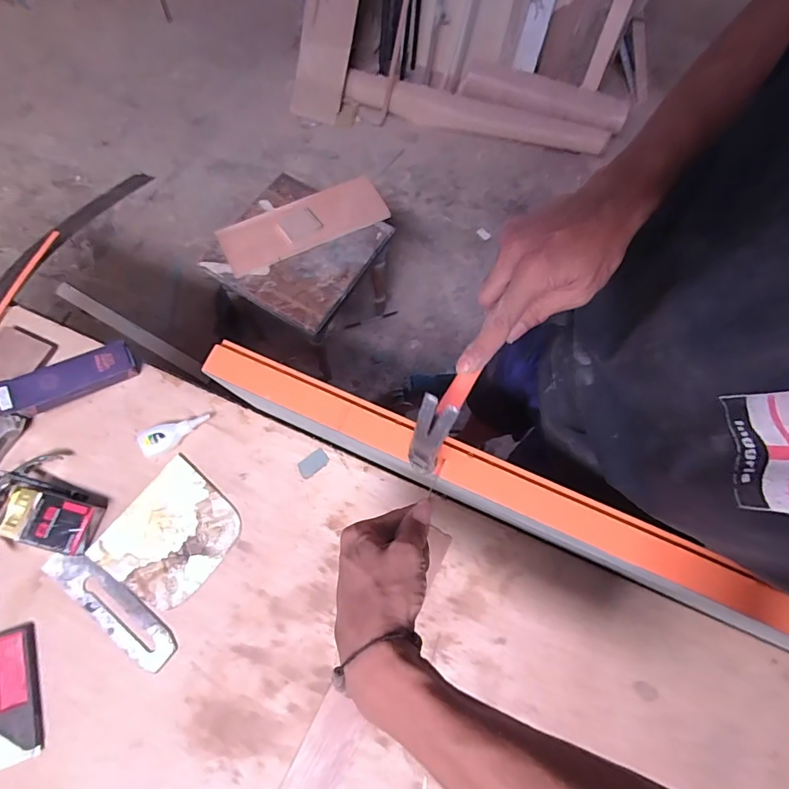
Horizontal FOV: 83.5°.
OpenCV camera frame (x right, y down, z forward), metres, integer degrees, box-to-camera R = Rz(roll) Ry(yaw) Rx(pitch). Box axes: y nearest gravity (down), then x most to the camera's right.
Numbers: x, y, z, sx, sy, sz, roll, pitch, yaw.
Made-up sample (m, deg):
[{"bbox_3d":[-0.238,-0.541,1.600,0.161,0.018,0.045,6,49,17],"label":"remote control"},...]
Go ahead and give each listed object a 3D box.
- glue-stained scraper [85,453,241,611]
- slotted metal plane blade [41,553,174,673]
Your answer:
[{"bbox_3d":[-0.264,0.169,0.525,0.126,0.005,0.142,36,74,10],"label":"glue-stained scraper"},{"bbox_3d":[-0.322,0.238,0.500,0.179,0.006,0.046,37,74,11],"label":"slotted metal plane blade"}]

